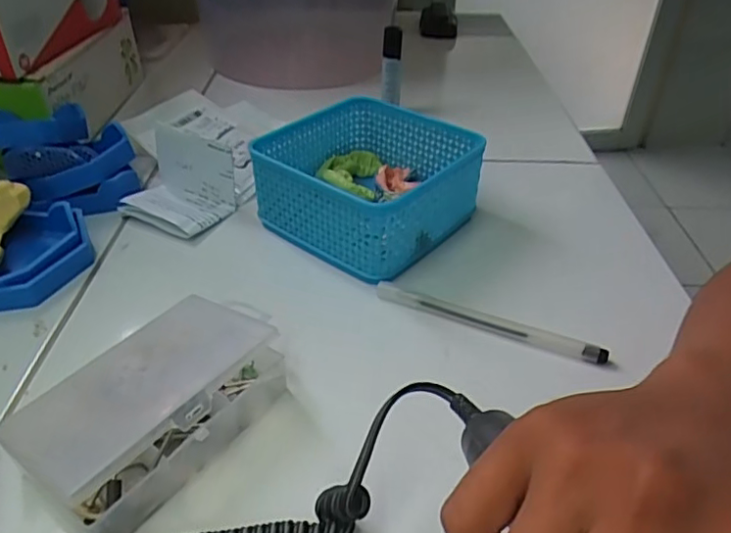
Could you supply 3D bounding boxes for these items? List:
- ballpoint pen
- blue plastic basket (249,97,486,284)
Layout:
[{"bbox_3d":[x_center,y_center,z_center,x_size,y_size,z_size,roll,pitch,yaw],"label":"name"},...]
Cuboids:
[{"bbox_3d":[0.073,0.035,0.351,0.141,0.014,0.011,18,41,18],"label":"ballpoint pen"},{"bbox_3d":[0.002,-0.064,0.429,0.129,0.066,0.132,29,45,28],"label":"blue plastic basket"}]

